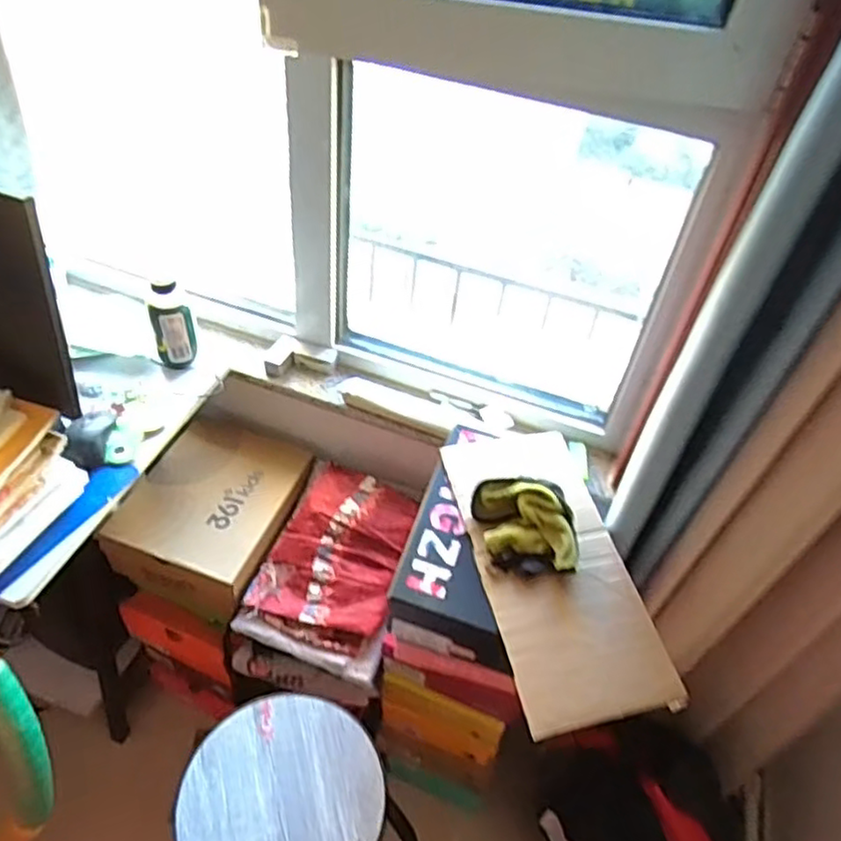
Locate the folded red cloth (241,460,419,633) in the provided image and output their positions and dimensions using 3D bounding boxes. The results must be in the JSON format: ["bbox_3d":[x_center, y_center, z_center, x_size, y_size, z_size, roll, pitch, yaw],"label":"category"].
[{"bbox_3d":[-0.132,0.208,1.127,0.235,0.070,0.279,13,45,6],"label":"folded red cloth"}]

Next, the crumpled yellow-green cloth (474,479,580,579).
[{"bbox_3d":[0.135,0.131,0.857,0.120,0.053,0.143,-3,45,-11],"label":"crumpled yellow-green cloth"}]

